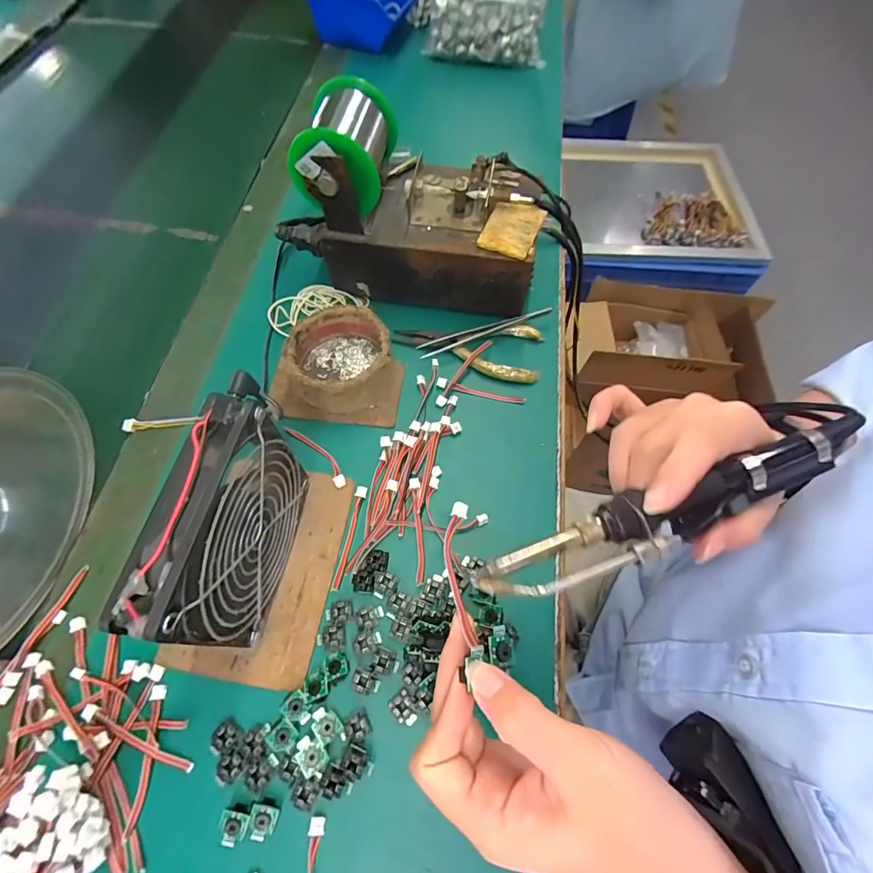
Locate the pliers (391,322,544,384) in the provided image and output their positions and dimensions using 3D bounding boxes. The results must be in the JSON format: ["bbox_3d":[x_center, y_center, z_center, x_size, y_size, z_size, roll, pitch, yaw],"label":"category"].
[{"bbox_3d":[0.027,-0.082,0.396,0.131,0.019,0.059,12,64,4],"label":"pliers"}]

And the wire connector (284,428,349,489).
[{"bbox_3d":[-0.094,0.013,0.349,0.071,0.006,0.014,42,70,17],"label":"wire connector"}]

